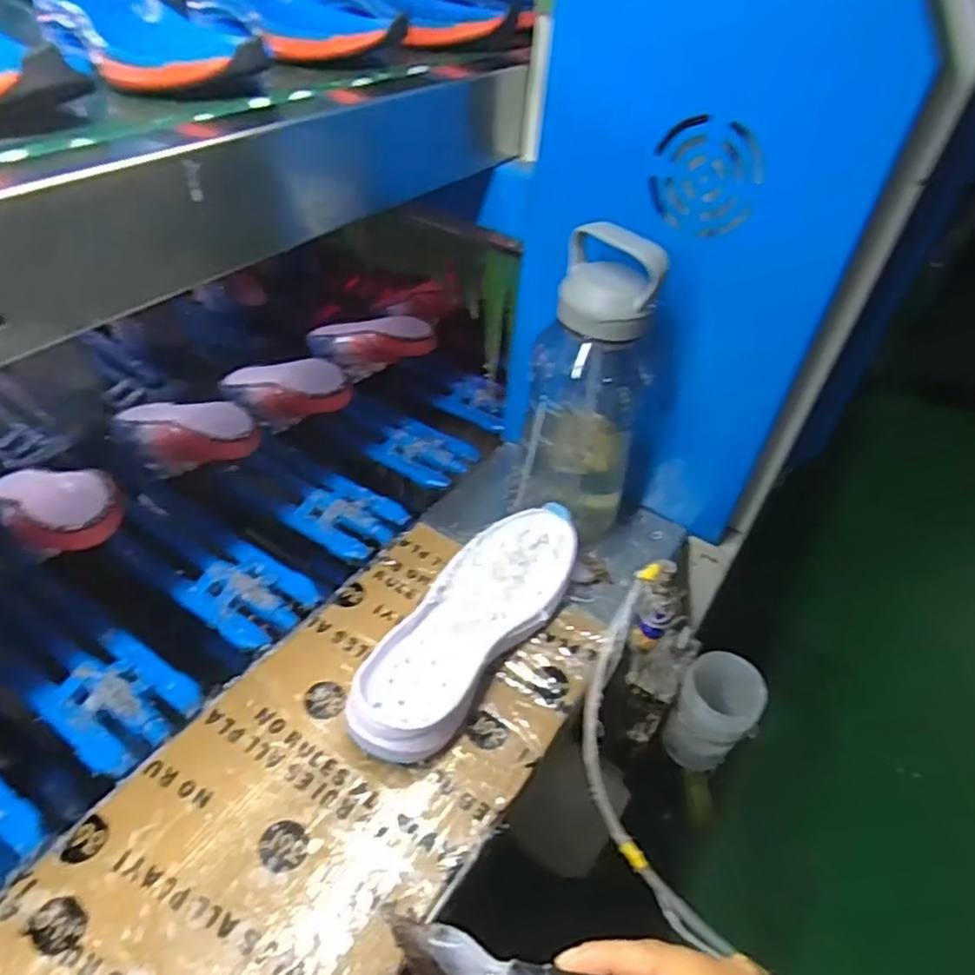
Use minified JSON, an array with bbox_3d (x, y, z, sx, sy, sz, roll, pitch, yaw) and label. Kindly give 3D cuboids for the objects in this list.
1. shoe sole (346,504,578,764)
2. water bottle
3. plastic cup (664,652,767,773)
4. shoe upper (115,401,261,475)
[{"bbox_3d":[-0.015,0.119,0.585,0.100,0.049,0.276,25,48,20],"label":"shoe sole"},{"bbox_3d":[0.093,-0.076,0.646,0.112,0.324,0.101,14,45,11],"label":"water bottle"},{"bbox_3d":[0.228,0.235,0.686,0.073,0.134,0.068,30,50,24],"label":"plastic cup"},{"bbox_3d":[-0.323,-0.055,0.736,0.189,0.059,0.063,7,39,26],"label":"shoe upper"}]

